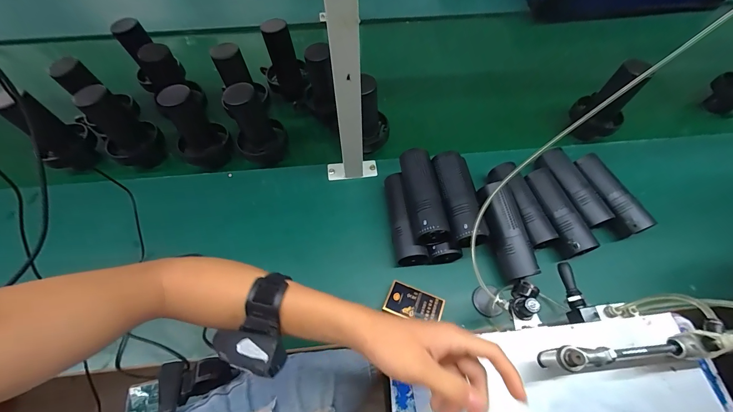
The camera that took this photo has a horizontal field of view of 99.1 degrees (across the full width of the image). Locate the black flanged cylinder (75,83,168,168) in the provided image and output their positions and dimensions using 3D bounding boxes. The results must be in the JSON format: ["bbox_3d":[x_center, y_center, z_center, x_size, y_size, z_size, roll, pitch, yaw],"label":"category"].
[{"bbox_3d":[-0.466,-0.145,0.596,0.093,0.165,0.071,-27,45,2],"label":"black flanged cylinder"}]

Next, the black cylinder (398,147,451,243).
[{"bbox_3d":[0.091,-0.023,0.521,0.051,0.050,0.162,-5,61,-3],"label":"black cylinder"}]

